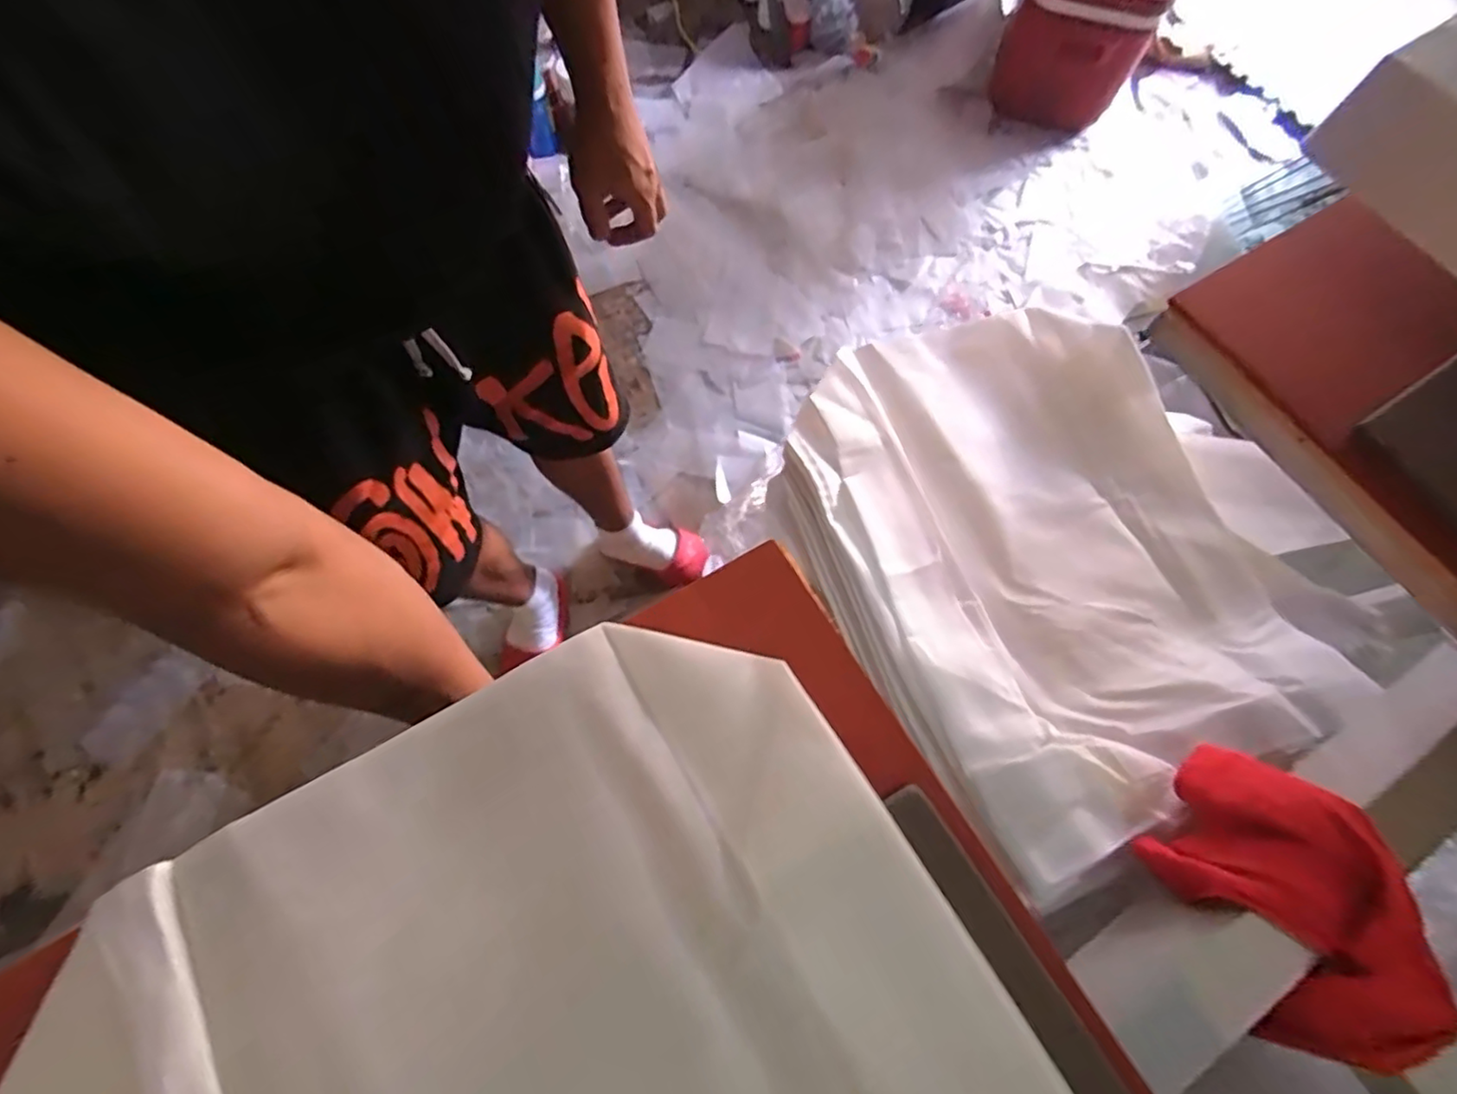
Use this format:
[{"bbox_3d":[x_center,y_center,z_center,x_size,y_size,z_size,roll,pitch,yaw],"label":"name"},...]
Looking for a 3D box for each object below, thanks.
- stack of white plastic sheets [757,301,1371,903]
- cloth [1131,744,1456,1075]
[{"bbox_3d":[0.267,-0.025,0.543,0.392,0.085,0.474,-21,71,-9],"label":"stack of white plastic sheets"},{"bbox_3d":[0.314,0.195,0.348,0.082,0.090,0.138,-18,70,-8],"label":"cloth"}]

